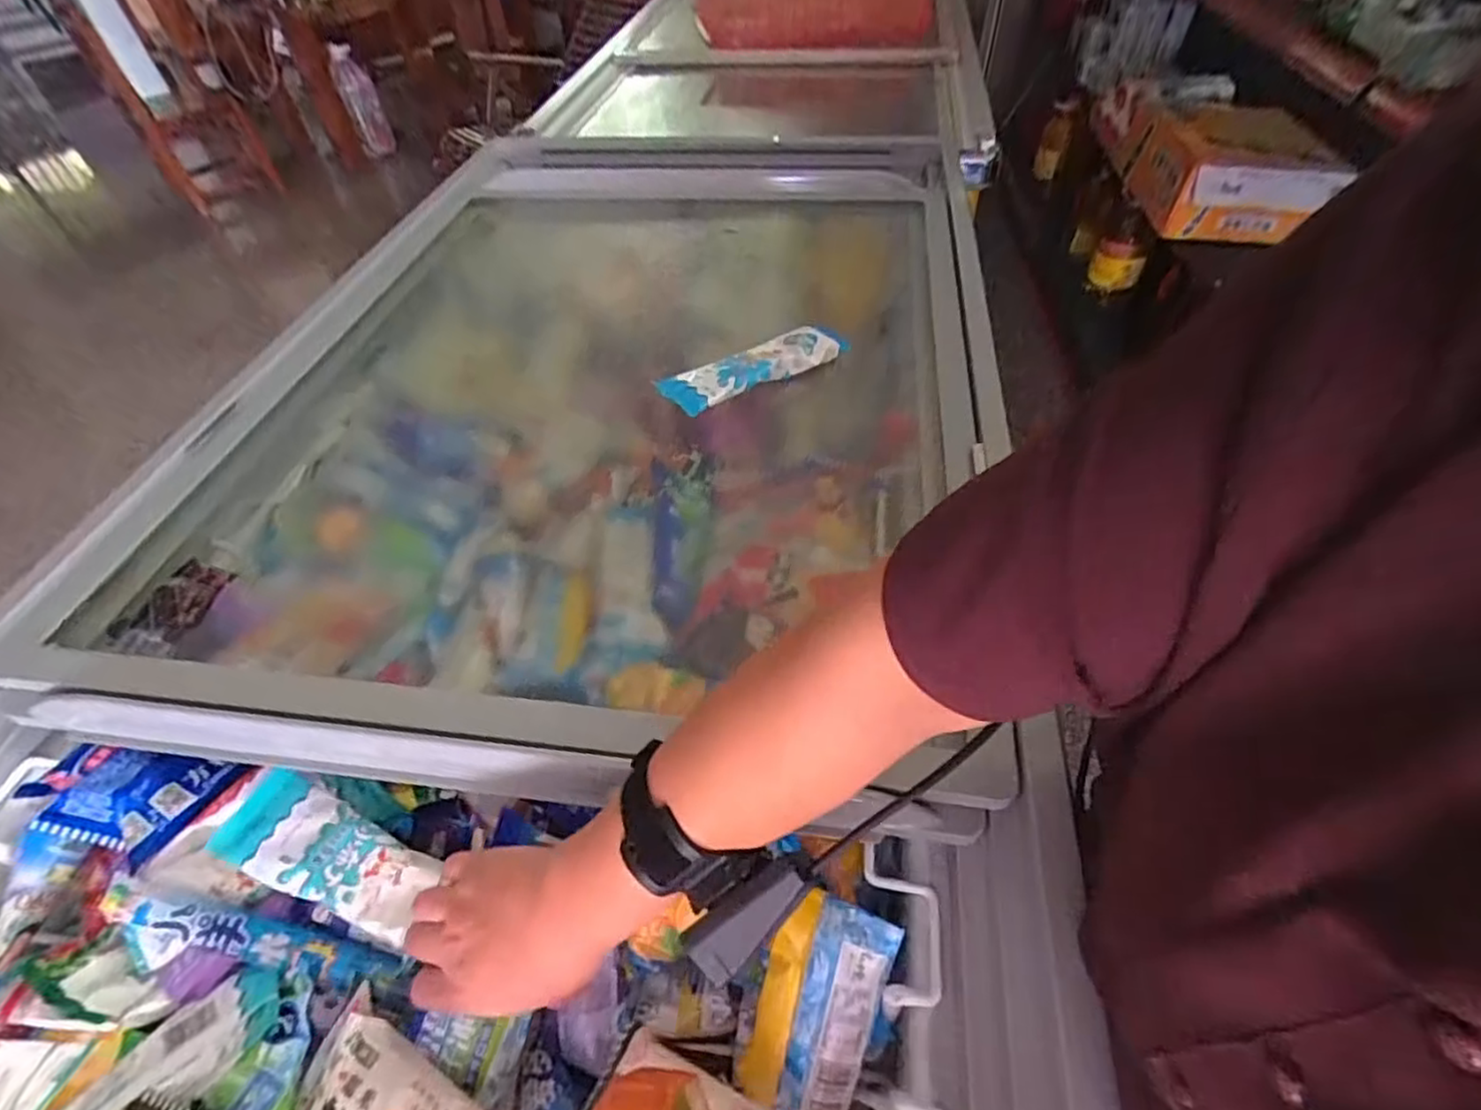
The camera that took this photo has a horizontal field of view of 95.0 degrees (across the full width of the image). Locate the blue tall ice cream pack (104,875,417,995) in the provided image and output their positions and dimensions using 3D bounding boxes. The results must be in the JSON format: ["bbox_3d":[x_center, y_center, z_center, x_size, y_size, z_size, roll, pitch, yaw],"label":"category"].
[{"bbox_3d":[-0.313,0.242,0.428,0.187,0.030,0.038,6,50,8],"label":"blue tall ice cream pack"}]

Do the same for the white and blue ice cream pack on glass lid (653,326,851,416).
[{"bbox_3d":[0.015,-0.198,0.704,0.211,0.028,0.066,-30,54,-20],"label":"white and blue ice cream pack on glass lid"}]

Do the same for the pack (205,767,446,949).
[{"bbox_3d":[-0.278,0.201,0.456,0.149,0.017,0.061,23,54,11],"label":"pack"}]

